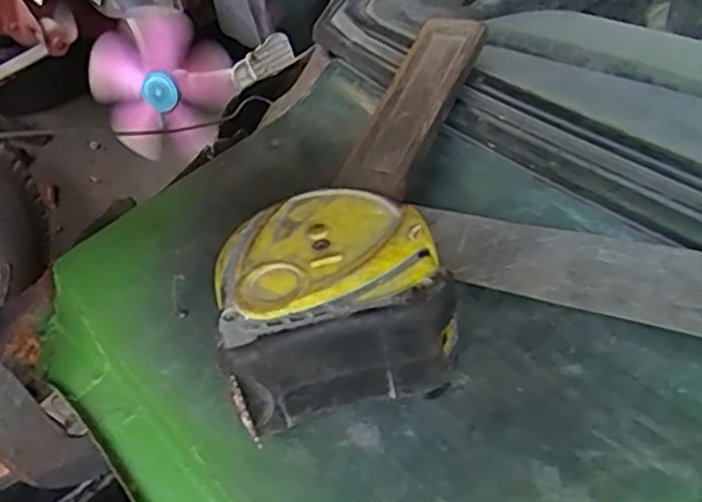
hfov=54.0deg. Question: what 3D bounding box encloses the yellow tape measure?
[{"bbox_3d":[-0.009,0.011,0.200,0.064,0.033,0.066,-13,42,-14],"label":"yellow tape measure"}]

